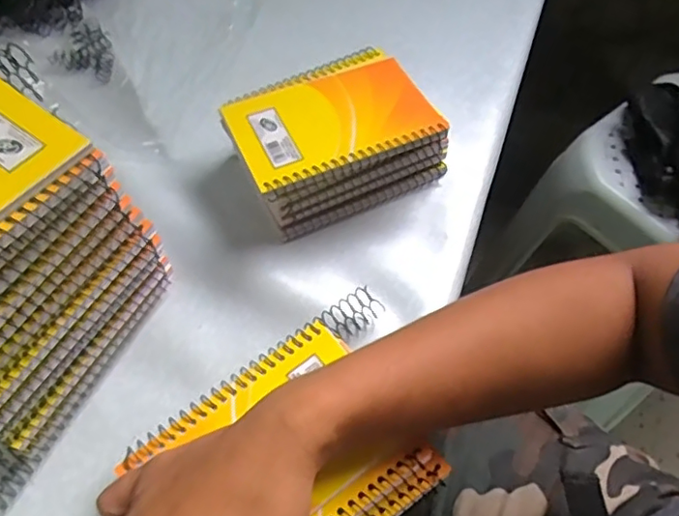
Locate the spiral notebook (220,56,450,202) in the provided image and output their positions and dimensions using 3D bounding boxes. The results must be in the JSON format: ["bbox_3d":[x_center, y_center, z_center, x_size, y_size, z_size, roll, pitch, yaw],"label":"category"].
[{"bbox_3d":[-0.003,-0.092,0.383,0.130,0.008,0.082,-21,60,-16],"label":"spiral notebook"}]

